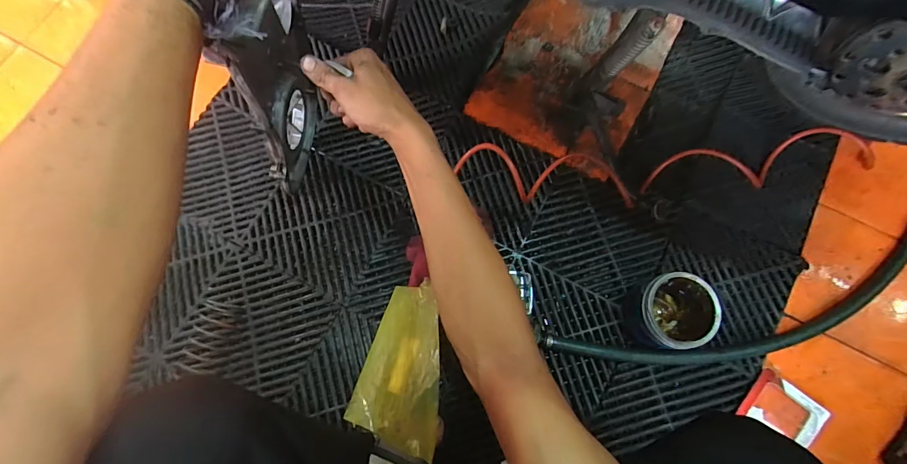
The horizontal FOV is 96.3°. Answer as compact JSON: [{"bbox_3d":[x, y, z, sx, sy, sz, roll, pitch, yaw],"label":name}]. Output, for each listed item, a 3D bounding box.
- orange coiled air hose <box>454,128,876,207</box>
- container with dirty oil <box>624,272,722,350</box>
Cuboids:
[{"bbox_3d":[0.341,-0.101,0.625,0.669,0.114,0.106,-5,76,-1],"label":"orange coiled air hose"},{"bbox_3d":[0.312,0.112,0.580,0.094,0.072,0.100,4,76,1],"label":"container with dirty oil"}]

